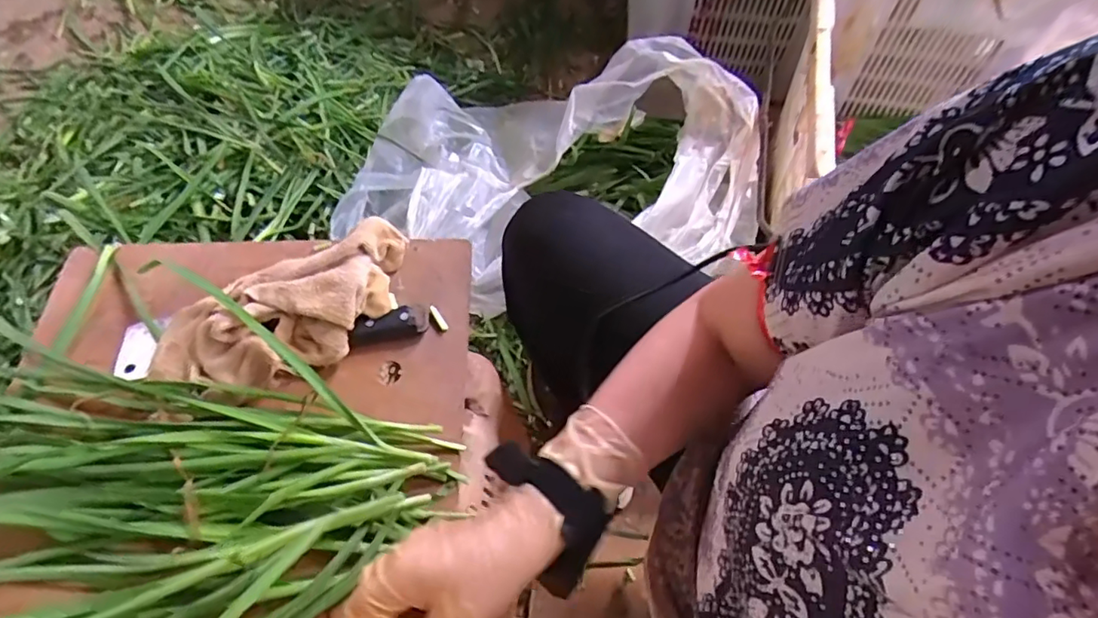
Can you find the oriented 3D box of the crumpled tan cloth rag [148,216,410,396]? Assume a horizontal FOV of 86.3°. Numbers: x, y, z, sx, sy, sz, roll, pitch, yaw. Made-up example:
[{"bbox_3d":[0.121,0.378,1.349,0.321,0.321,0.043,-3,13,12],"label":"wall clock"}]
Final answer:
[{"bbox_3d":[-0.232,0.002,0.527,0.238,0.043,0.110,-28,66,-13],"label":"crumpled tan cloth rag"}]

